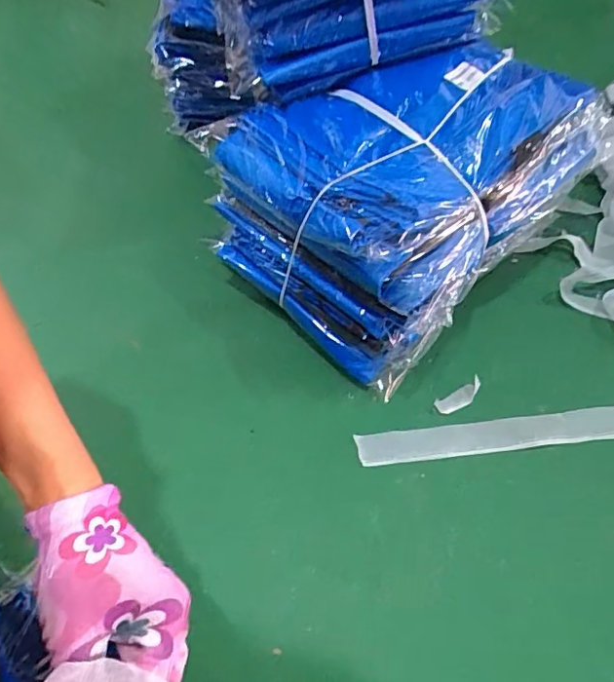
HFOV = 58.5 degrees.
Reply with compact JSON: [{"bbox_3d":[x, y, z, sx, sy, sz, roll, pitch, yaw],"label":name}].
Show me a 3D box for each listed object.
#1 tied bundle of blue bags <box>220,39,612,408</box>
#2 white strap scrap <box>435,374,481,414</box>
[{"bbox_3d":[0.101,-0.166,0.627,0.282,0.200,0.344,38,65,24],"label":"tied bundle of blue bags"},{"bbox_3d":[0.164,0.059,0.588,0.058,0.009,0.020,-27,59,-14],"label":"white strap scrap"}]

